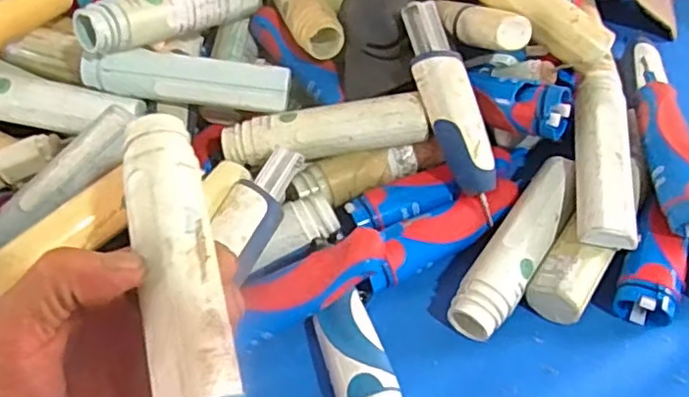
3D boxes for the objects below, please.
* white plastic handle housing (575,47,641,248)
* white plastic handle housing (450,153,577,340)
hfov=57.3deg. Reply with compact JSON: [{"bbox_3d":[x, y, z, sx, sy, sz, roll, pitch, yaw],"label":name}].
[{"bbox_3d":[0.173,-0.031,0.421,0.034,0.029,0.149,6,51,11],"label":"white plastic handle housing"},{"bbox_3d":[0.112,0.031,0.405,0.035,0.032,0.137,27,58,25],"label":"white plastic handle housing"}]

